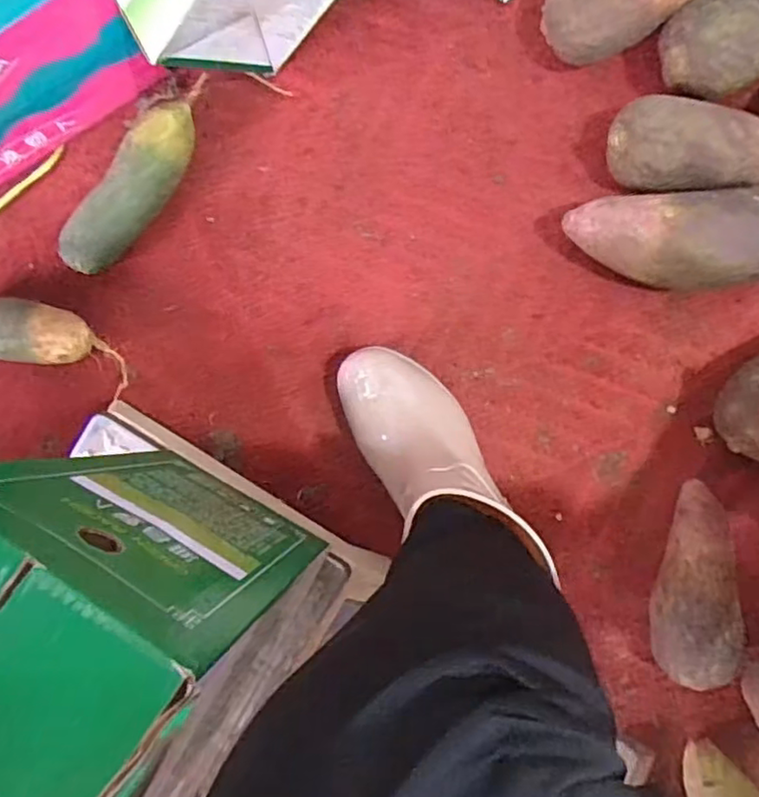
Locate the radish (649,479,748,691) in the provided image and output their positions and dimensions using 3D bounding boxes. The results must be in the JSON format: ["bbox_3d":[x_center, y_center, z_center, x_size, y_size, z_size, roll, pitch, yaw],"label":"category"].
[{"bbox_3d":[0.245,0.145,0.509,0.059,0.074,0.144,-5,88,6],"label":"radish"}]

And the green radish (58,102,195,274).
[{"bbox_3d":[-0.220,-0.186,0.575,0.052,0.052,0.172,38,92,6],"label":"green radish"}]

